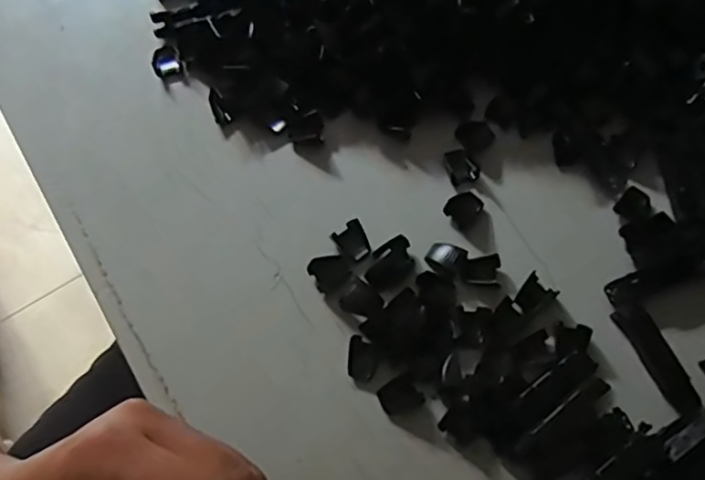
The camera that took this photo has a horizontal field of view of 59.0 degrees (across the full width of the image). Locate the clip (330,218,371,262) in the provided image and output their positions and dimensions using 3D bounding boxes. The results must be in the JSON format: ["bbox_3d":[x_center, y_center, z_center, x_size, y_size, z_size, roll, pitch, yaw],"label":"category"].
[{"bbox_3d":[0.001,0.001,0.371,0.019,0.004,0.023,-35,73,-12],"label":"clip"}]

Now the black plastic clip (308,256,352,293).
[{"bbox_3d":[-0.013,0.019,0.365,0.023,0.005,0.021,-28,72,-10],"label":"black plastic clip"}]

